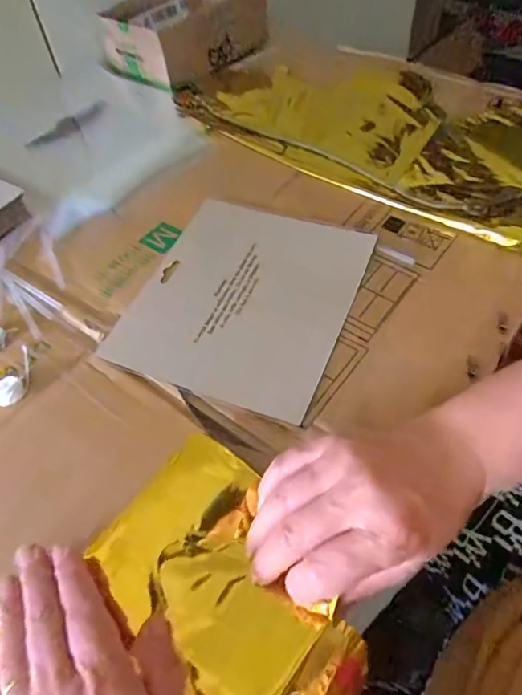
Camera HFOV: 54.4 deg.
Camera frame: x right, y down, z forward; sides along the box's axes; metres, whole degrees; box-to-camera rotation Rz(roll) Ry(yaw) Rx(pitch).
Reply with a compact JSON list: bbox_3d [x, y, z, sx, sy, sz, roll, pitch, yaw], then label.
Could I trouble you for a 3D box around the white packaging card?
[{"bbox_3d":[-0.014,-0.043,0.407,0.163,0.006,0.187,17,59,16],"label":"white packaging card"}]

